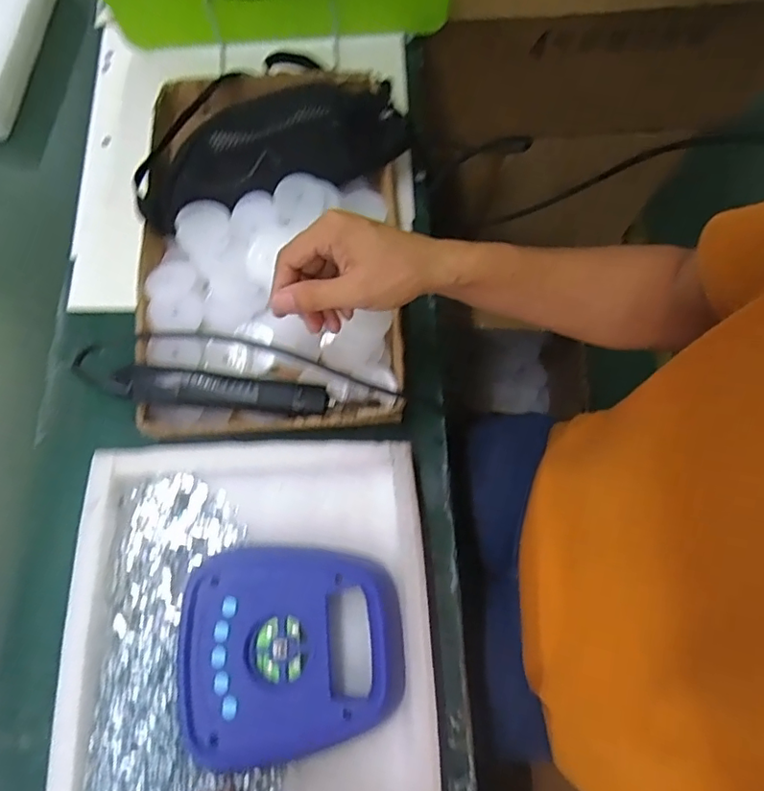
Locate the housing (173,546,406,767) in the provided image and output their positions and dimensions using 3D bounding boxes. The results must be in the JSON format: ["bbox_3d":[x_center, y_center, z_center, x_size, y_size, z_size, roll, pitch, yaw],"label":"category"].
[{"bbox_3d":[-0.071,0.199,0.432,0.174,0.030,0.149,-2,73,-2],"label":"housing"}]

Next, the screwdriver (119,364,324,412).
[{"bbox_3d":[-0.146,-0.005,0.500,0.188,0.030,0.030,3,73,0],"label":"screwdriver"}]

